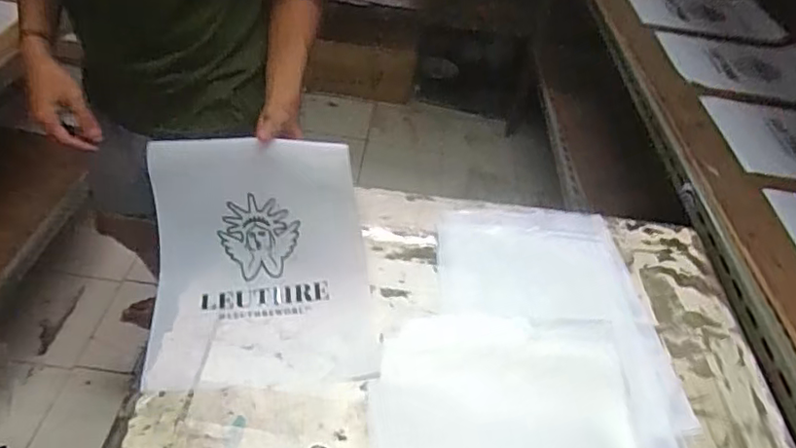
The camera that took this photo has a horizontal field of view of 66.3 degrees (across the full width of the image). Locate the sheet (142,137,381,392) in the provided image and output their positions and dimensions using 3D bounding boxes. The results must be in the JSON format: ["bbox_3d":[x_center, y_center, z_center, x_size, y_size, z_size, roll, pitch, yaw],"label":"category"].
[{"bbox_3d":[-0.158,0.029,0.694,0.247,0.153,0.265,0,41,-11],"label":"sheet"}]

